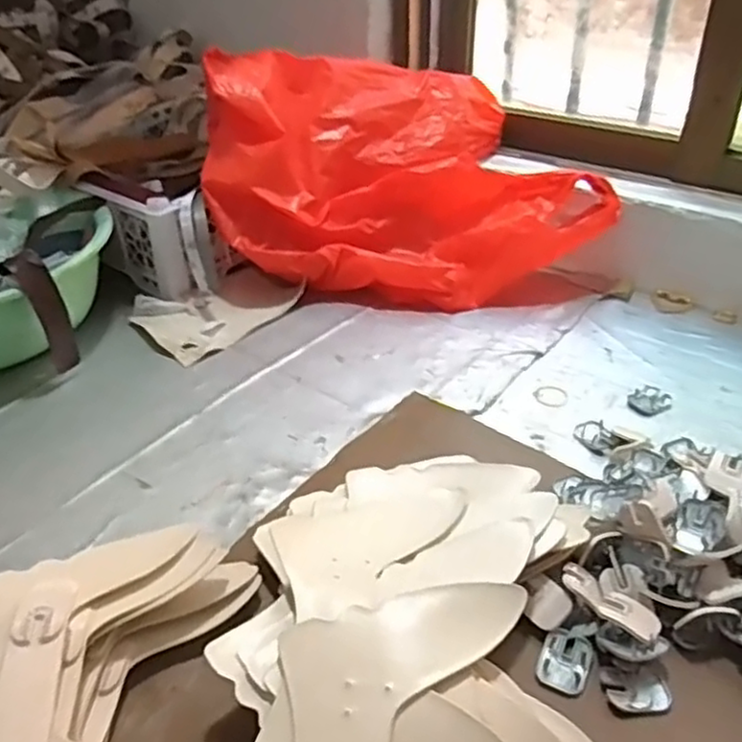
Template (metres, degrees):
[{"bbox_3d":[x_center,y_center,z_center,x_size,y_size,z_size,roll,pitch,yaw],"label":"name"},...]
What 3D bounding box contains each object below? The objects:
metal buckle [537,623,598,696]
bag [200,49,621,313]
[{"bbox_3d":[0.128,0.184,0.457,0.031,0.007,0.049,12,38,20],"label":"metal buckle"},{"bbox_3d":[0.035,-0.234,0.850,0.454,0.241,0.245,-7,35,-7],"label":"bag"}]

